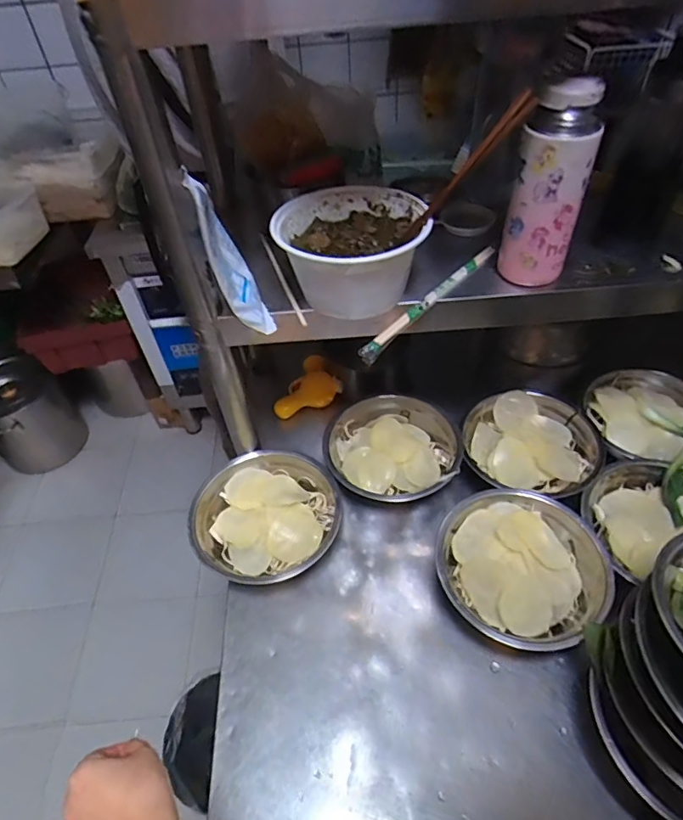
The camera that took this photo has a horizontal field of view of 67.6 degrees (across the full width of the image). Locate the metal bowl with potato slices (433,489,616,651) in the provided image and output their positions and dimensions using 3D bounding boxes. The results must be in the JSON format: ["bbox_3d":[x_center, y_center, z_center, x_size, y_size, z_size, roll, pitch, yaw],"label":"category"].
[{"bbox_3d":[0.213,0.192,0.613,0.193,0.048,0.187,-2,48,3],"label":"metal bowl with potato slices"}]

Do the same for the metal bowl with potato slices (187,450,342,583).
[{"bbox_3d":[-0.099,0.145,0.683,0.194,0.074,0.177,-25,51,-17],"label":"metal bowl with potato slices"}]

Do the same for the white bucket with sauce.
[{"bbox_3d":[0.011,-0.167,0.546,0.150,0.083,0.158,-2,48,3],"label":"white bucket with sauce"}]

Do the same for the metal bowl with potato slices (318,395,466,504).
[{"bbox_3d":[0.073,0.057,0.749,0.193,0.057,0.184,-2,48,3],"label":"metal bowl with potato slices"}]

